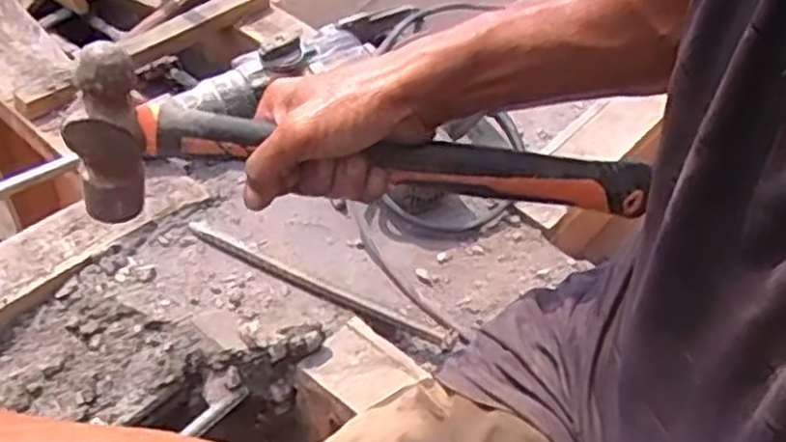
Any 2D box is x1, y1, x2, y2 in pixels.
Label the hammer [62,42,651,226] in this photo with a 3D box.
[{"bbox_3d":[-0.011,-0.037,0.460,0.353,0.108,0.028,5,46,-6],"label":"hammer"}]

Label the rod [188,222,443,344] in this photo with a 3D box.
[{"bbox_3d":[-0.076,0.058,0.665,0.253,0.014,0.016,23,48,15],"label":"rod"}]

